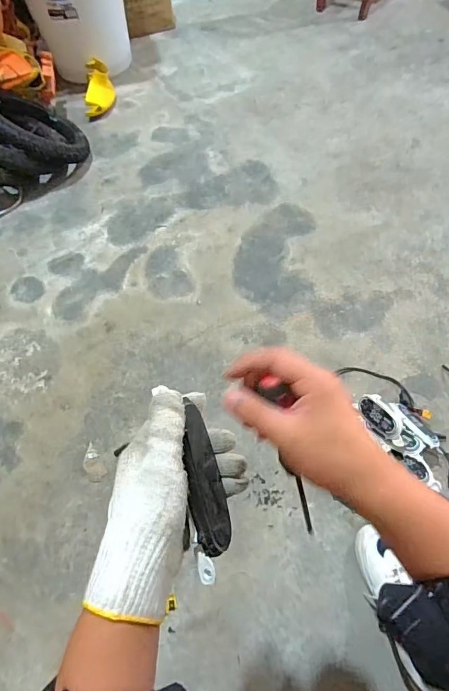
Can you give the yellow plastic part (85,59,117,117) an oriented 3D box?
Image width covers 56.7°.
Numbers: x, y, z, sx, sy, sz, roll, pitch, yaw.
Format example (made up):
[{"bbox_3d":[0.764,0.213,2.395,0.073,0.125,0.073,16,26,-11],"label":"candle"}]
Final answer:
[{"bbox_3d":[-0.485,-0.999,1.614,0.090,0.065,0.232,1,82,5],"label":"yellow plastic part"}]

